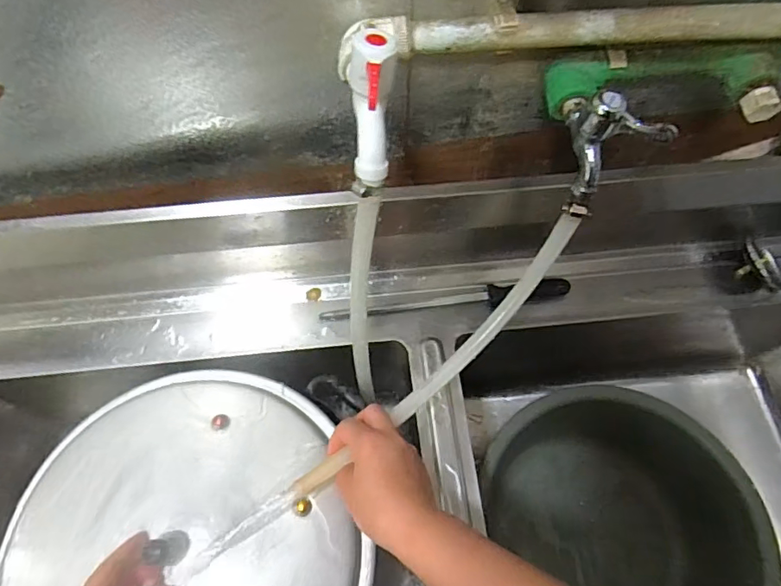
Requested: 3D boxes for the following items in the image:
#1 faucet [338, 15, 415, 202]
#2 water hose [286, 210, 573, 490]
[{"bbox_3d":[-0.006,-0.148,0.369,0.031,0.078,0.136,5,64,2],"label":"faucet"},{"bbox_3d":[0.048,0.061,0.470,0.326,0.065,0.027,-42,71,-6],"label":"water hose"}]

